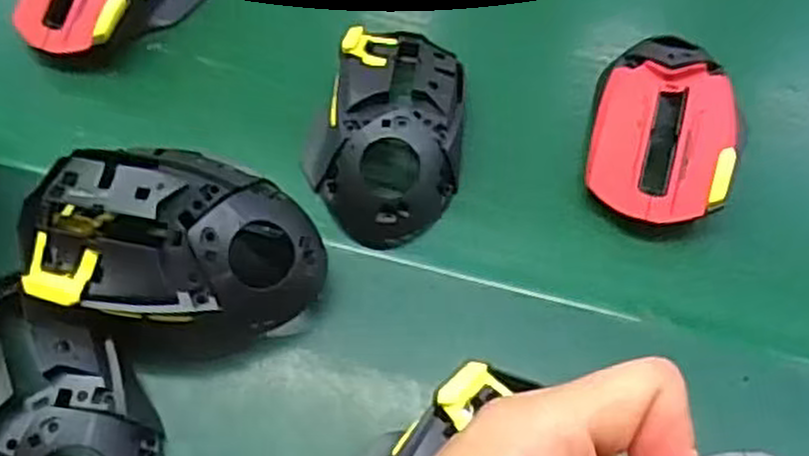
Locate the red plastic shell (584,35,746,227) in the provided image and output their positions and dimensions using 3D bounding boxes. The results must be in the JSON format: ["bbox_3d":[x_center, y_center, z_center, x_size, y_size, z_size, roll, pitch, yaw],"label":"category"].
[{"bbox_3d":[0.123,-0.047,0.378,0.064,0.036,0.099,11,59,5],"label":"red plastic shell"}]

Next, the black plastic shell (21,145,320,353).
[{"bbox_3d":[-0.092,0.007,0.321,0.116,0.052,0.074,5,59,2],"label":"black plastic shell"}]

